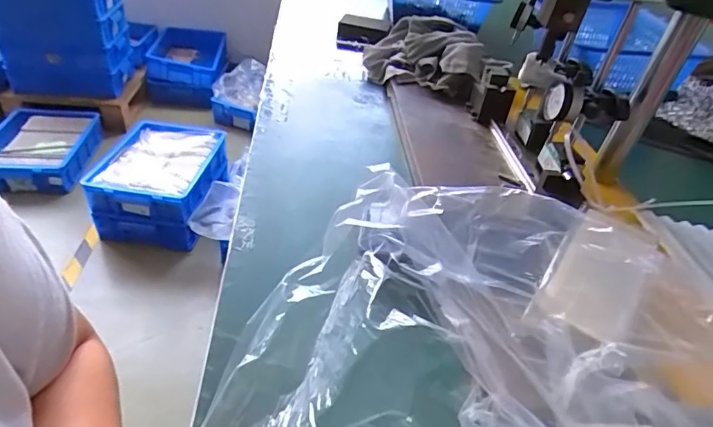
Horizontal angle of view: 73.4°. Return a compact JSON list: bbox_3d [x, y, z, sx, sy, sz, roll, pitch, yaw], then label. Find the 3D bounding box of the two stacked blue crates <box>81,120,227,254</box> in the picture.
[{"bbox_3d":[-0.645,-0.110,1.604,0.343,0.193,0.451,5,37,-3],"label":"two stacked blue crates"}]

